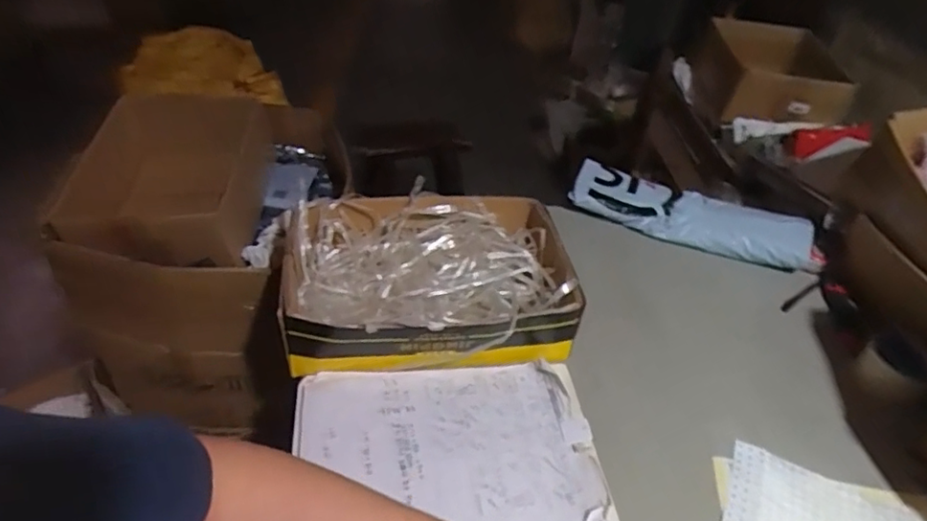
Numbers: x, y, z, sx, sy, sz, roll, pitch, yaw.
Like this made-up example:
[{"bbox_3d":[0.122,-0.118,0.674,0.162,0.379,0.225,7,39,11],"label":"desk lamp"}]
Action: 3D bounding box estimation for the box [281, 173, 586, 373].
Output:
[{"bbox_3d":[-0.047,0.023,0.758,0.338,0.102,0.240,-1,40,-8],"label":"box"}]

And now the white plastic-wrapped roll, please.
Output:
[{"bbox_3d":[0.380,-0.071,0.985,0.392,0.067,0.108,19,41,16],"label":"white plastic-wrapped roll"}]

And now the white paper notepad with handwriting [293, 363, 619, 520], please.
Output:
[{"bbox_3d":[-0.016,0.203,0.625,0.312,0.022,0.228,-2,40,-9],"label":"white paper notepad with handwriting"}]

